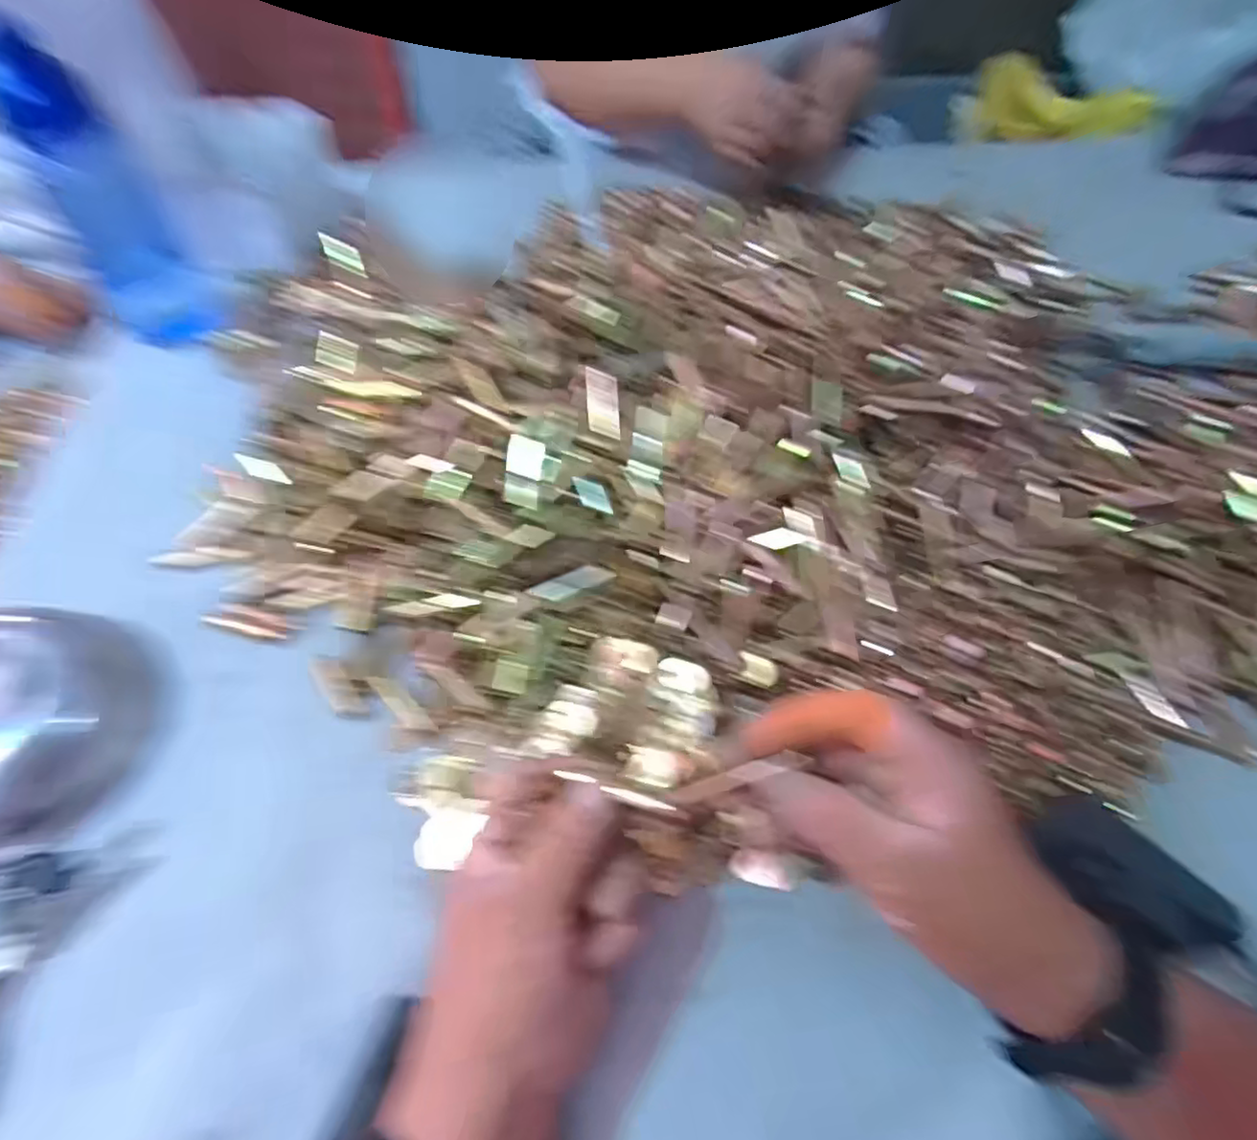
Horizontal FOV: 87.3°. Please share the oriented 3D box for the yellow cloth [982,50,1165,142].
[{"bbox_3d":[0.622,-0.689,0.975,0.063,0.089,0.414,-11,44,-6],"label":"yellow cloth"}]

